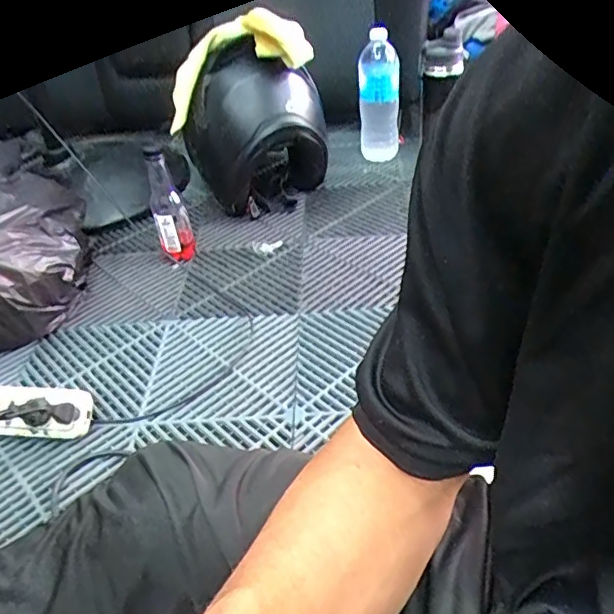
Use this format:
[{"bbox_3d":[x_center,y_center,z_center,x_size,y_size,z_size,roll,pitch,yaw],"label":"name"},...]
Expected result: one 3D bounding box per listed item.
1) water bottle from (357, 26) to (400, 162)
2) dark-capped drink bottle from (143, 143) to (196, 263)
[{"bbox_3d":[0.144,-0.410,1.159,0.076,0.250,0.067,-1,39,6],"label":"water bottle"},{"bbox_3d":[-0.230,-0.171,0.965,0.060,0.188,0.068,-16,40,-12],"label":"dark-capped drink bottle"}]

